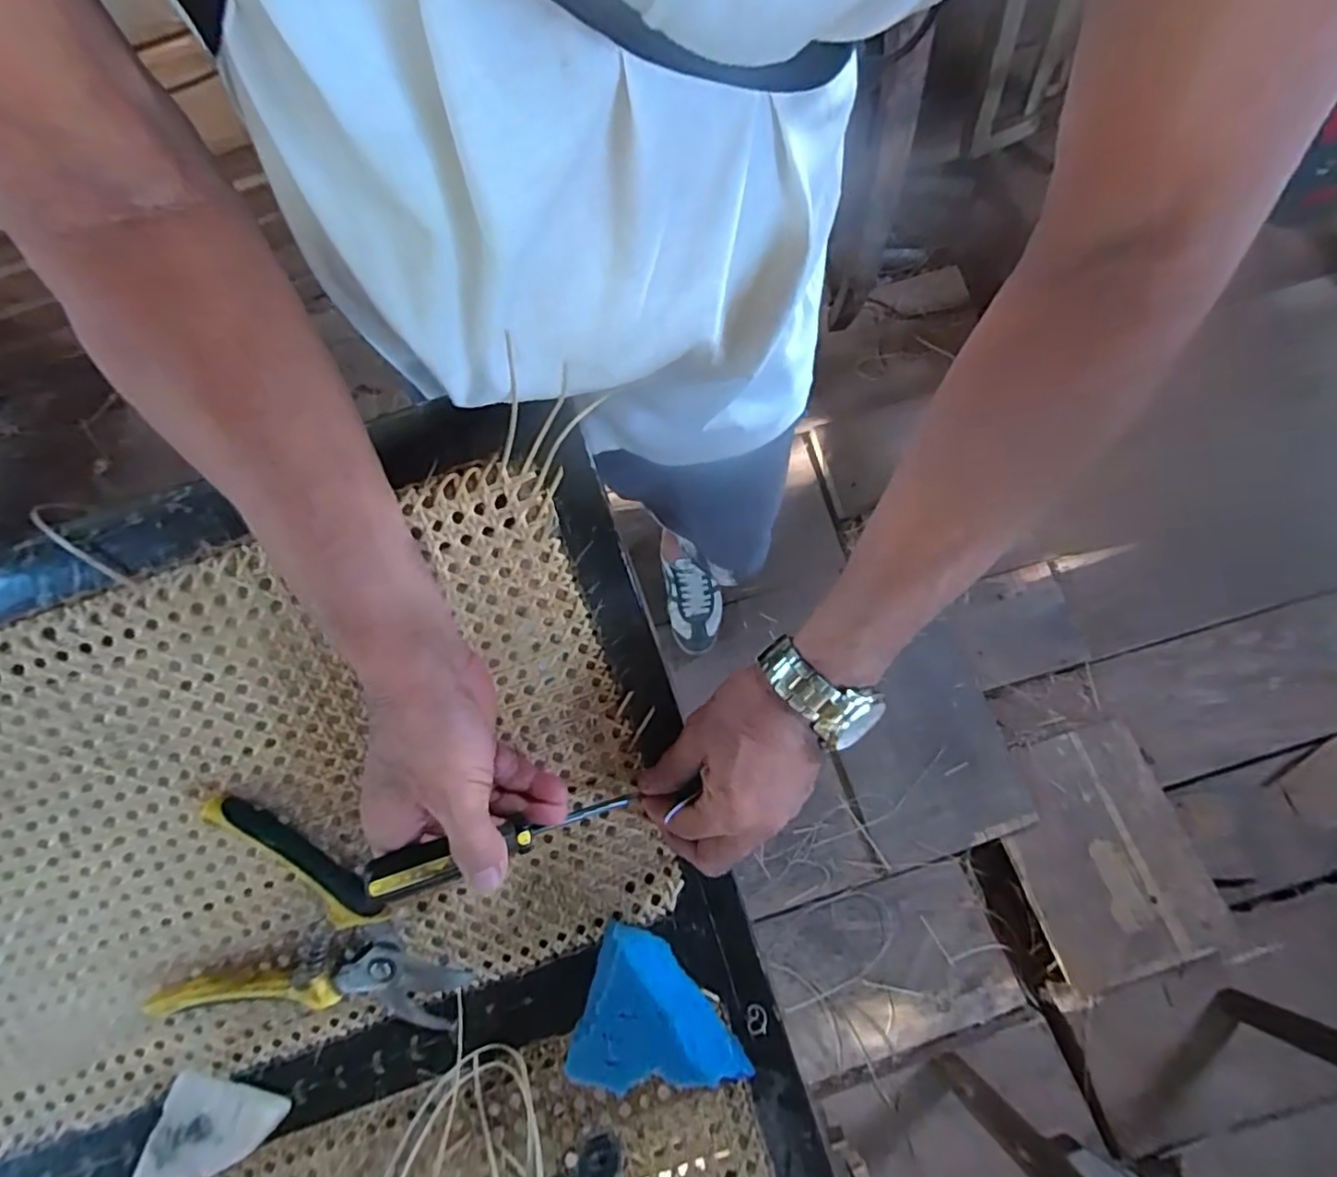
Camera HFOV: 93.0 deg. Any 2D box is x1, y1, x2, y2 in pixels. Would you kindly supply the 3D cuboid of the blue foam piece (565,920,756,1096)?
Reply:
[{"bbox_3d":[0.001,0.249,0.368,0.104,0.046,0.076,17,77,7],"label":"blue foam piece"}]

